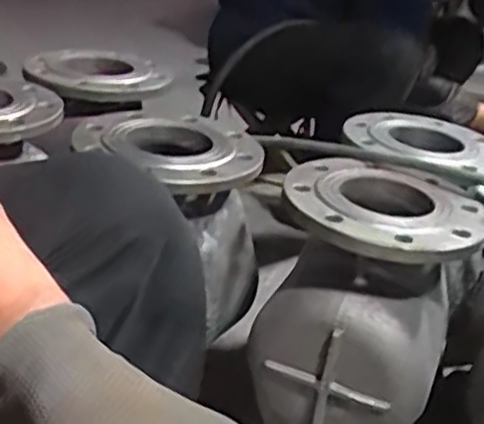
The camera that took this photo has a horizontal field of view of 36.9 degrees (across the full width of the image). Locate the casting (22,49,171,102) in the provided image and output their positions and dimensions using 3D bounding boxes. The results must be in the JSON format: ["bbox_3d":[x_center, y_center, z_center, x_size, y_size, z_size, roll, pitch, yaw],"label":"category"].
[{"bbox_3d":[-0.211,-0.199,1.042,0.187,0.029,0.180,-6,29,-26],"label":"casting"}]

